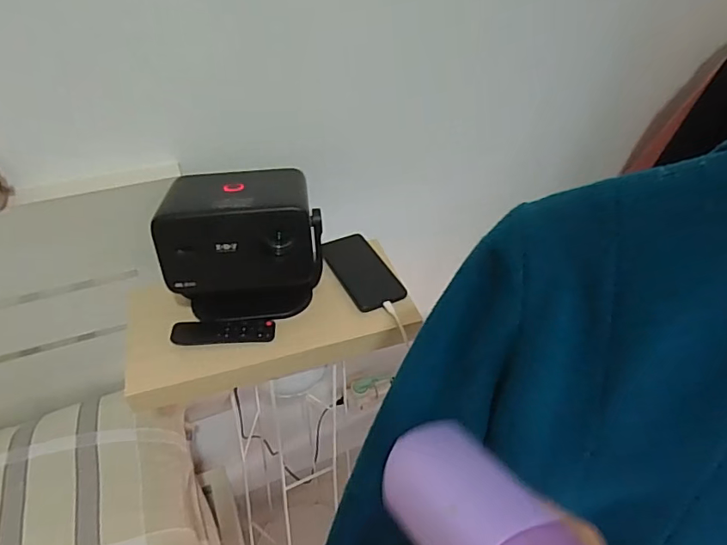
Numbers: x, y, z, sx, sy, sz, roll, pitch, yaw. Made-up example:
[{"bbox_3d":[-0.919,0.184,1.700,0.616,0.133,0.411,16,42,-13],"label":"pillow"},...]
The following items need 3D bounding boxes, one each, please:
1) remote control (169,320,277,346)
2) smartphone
[{"bbox_3d":[-0.187,0.081,0.655,0.131,0.017,0.030,-1,42,-4],"label":"remote control"},{"bbox_3d":[-0.003,-0.003,0.750,0.076,0.013,0.160,-19,46,-21],"label":"smartphone"}]

